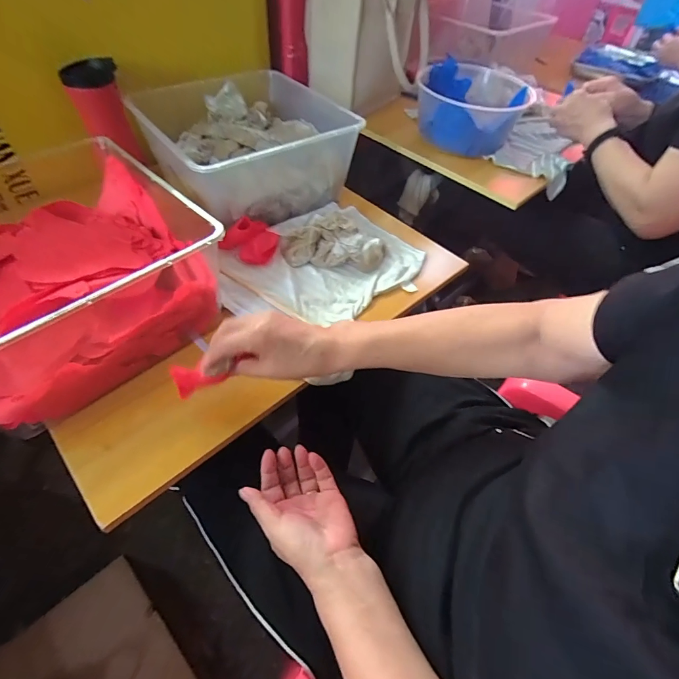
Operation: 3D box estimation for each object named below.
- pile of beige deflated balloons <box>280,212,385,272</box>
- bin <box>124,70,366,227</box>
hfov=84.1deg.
[{"bbox_3d":[-0.011,-0.158,0.596,0.165,0.041,0.086,6,51,0],"label":"pile of beige deflated balloons"},{"bbox_3d":[-0.164,-0.344,0.667,0.296,0.130,0.318,-30,60,-25],"label":"bin"}]

